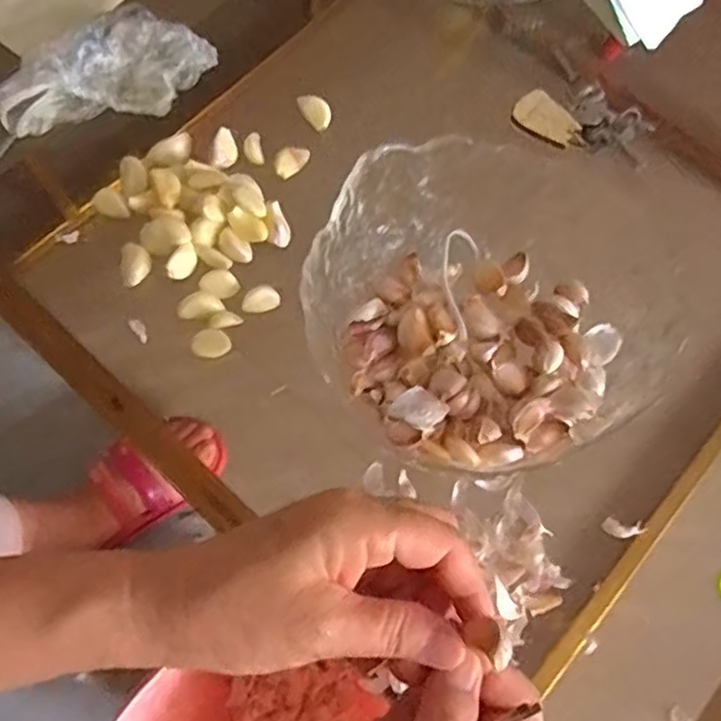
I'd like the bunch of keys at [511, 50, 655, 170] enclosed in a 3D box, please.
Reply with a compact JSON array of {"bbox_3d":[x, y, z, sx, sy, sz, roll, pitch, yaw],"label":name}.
[{"bbox_3d":[0.160,-0.169,0.467,0.091,0.019,0.062,34,73,11],"label":"bunch of keys"}]

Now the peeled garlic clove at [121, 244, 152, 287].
[{"bbox_3d":[-0.146,-0.062,0.430,0.017,0.011,0.026,0,70,0],"label":"peeled garlic clove"}]

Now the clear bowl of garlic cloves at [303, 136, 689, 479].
[{"bbox_3d":[0.077,-0.033,0.379,0.202,0.066,0.178,-19,71,-7],"label":"clear bowl of garlic cloves"}]

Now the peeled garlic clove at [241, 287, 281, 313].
[{"bbox_3d":[-0.062,-0.037,0.414,0.023,0.013,0.012,-34,74,-12],"label":"peeled garlic clove"}]

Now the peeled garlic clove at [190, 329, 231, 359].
[{"bbox_3d":[-0.092,-0.010,0.409,0.022,0.009,0.017,-30,73,-11],"label":"peeled garlic clove"}]

